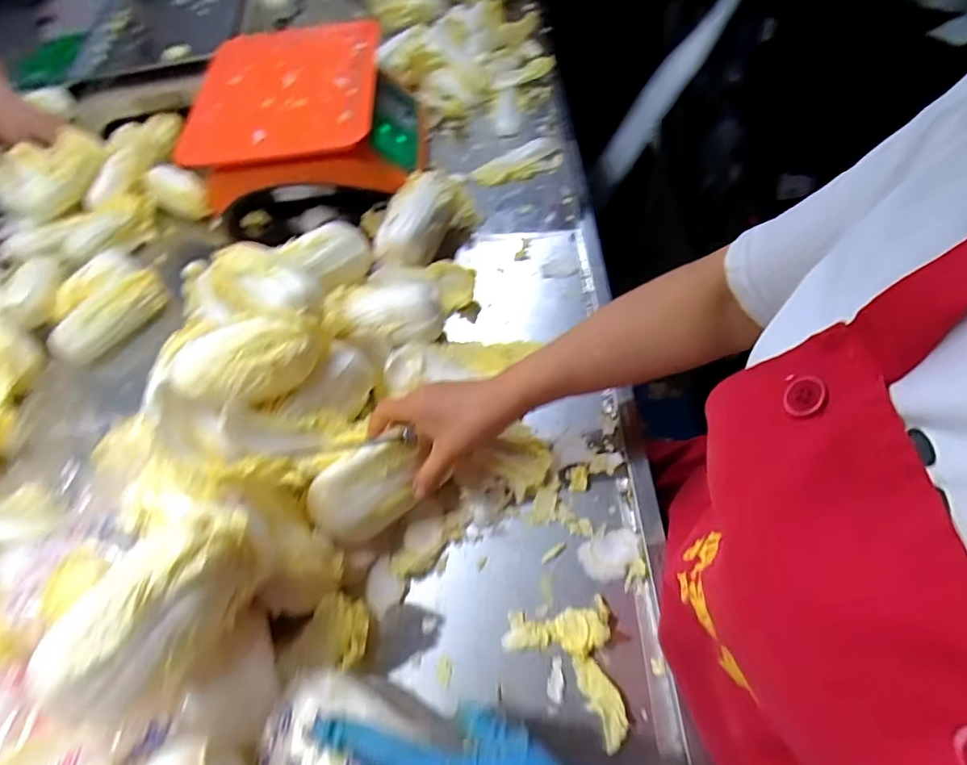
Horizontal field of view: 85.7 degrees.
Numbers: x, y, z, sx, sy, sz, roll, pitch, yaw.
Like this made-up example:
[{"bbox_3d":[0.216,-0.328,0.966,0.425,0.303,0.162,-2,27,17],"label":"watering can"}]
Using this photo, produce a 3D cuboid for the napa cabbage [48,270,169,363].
[{"bbox_3d":[-0.442,-0.084,0.613,0.057,0.045,0.135,32,66,23],"label":"napa cabbage"}]

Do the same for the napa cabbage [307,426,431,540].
[{"bbox_3d":[-0.097,0.087,0.442,0.101,0.043,0.054,-32,61,-15],"label":"napa cabbage"}]

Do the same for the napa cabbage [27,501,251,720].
[{"bbox_3d":[-0.191,0.127,0.298,0.066,0.053,0.133,29,64,21],"label":"napa cabbage"}]

